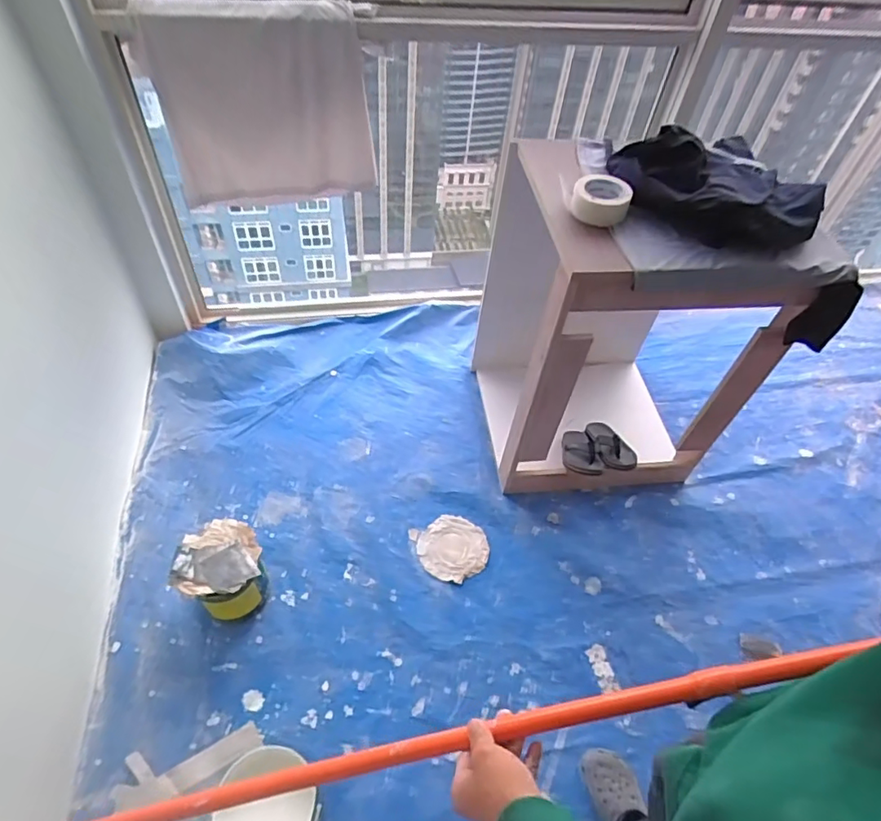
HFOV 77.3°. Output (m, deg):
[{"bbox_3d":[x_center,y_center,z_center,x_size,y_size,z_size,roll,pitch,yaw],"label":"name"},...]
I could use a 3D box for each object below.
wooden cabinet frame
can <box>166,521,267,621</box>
[{"bbox_3d":[0.438,-0.238,1.464,0.550,0.769,0.592,-3,52,-7],"label":"wooden cabinet frame"},{"bbox_3d":[-0.487,0.372,1.253,0.168,0.222,0.175,2,52,-3],"label":"can"}]

